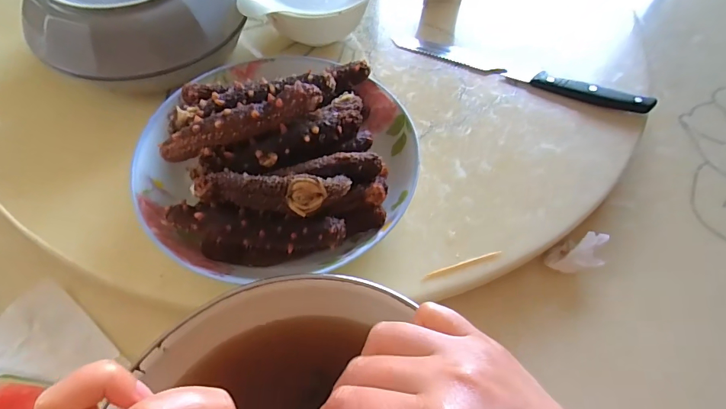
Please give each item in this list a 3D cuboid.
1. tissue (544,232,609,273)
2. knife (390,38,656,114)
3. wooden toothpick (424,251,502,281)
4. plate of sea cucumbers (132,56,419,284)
[{"bbox_3d":[0.165,0.037,0.327,0.042,0.021,0.026,-8,58,-8],"label":"tissue"},{"bbox_3d":[0.145,-0.125,0.399,0.236,0.012,0.022,21,59,10],"label":"knife"},{"bbox_3d":[0.070,0.042,0.300,0.059,0.004,0.004,-14,59,-11],"label":"wooden toothpick"},{"bbox_3d":[-0.057,-0.034,0.301,0.181,0.081,0.177,1,58,-2],"label":"plate of sea cucumbers"}]

